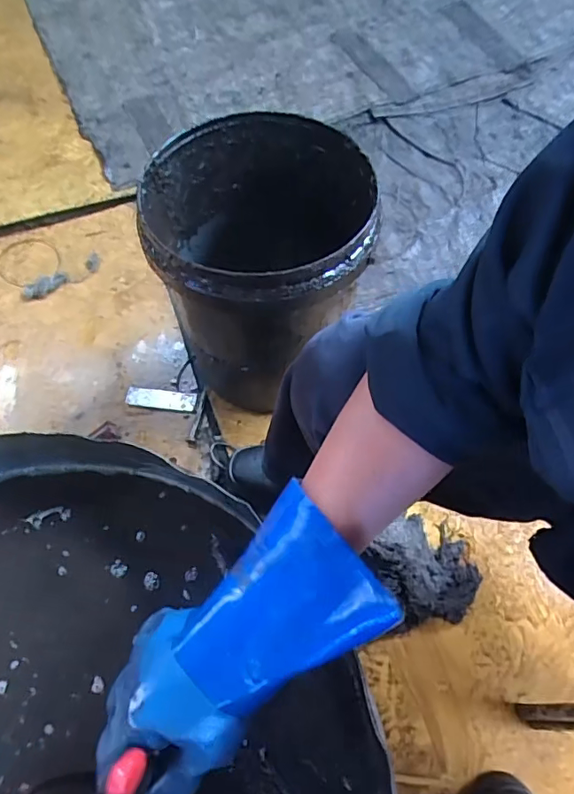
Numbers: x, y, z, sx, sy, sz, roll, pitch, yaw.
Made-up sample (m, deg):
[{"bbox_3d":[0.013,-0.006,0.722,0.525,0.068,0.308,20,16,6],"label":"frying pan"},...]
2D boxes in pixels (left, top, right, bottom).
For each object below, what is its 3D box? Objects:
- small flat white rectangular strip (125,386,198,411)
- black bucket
[{"bbox_3d":[-0.212,0.002,0.883,0.116,0.010,0.033,7,68,0],"label":"small flat white rectangular strip"},{"bbox_3d":[-0.040,-0.183,0.771,0.280,0.311,0.281,-1,66,1],"label":"black bucket"}]

